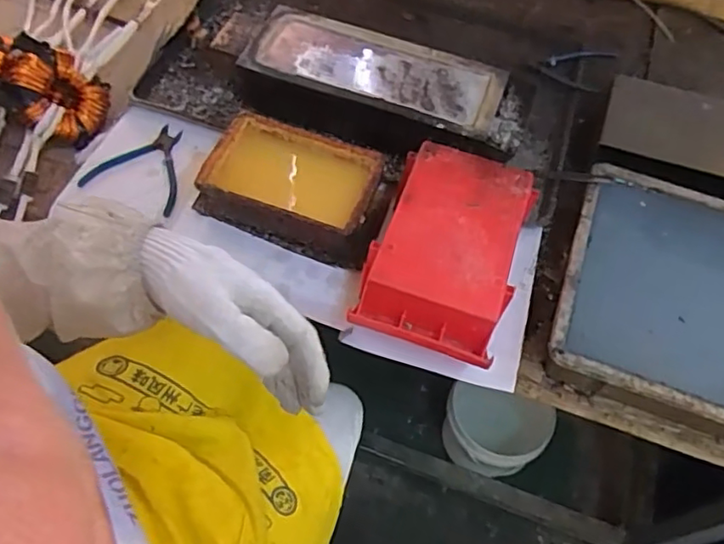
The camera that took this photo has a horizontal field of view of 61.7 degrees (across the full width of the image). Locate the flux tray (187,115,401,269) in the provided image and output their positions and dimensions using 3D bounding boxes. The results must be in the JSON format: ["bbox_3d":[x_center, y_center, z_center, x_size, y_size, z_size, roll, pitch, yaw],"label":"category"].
[{"bbox_3d":[-0.079,-0.104,0.762,0.215,0.071,0.142,18,58,7],"label":"flux tray"}]

